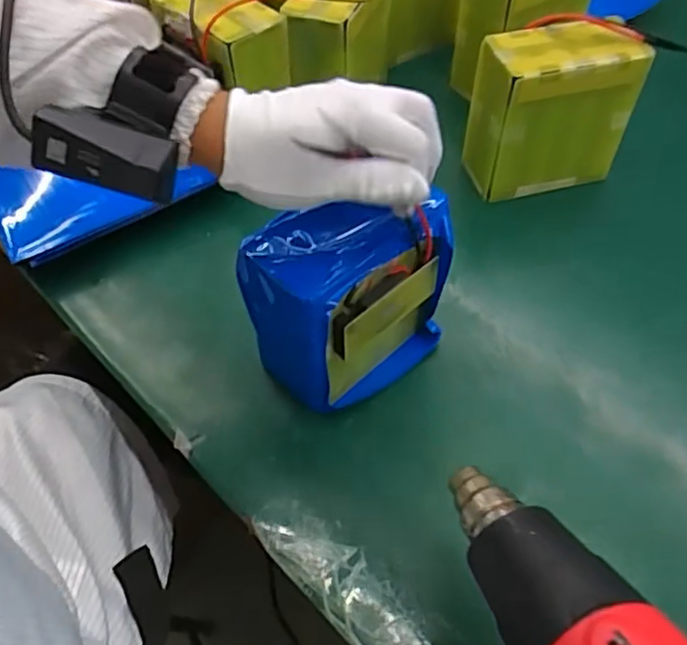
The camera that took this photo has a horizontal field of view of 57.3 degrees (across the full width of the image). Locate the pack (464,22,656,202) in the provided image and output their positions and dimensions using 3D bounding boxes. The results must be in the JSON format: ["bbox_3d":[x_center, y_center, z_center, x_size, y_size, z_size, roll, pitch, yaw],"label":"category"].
[{"bbox_3d":[0.201,-0.211,0.626,0.147,0.136,0.076,-11,54,-7],"label":"pack"}]

